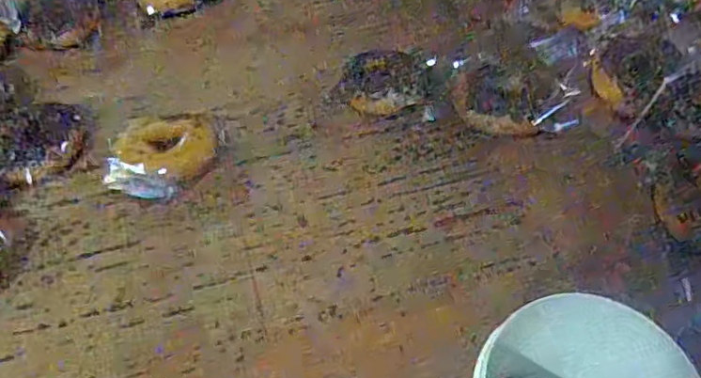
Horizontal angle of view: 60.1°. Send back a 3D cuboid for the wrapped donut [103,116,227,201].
[{"bbox_3d":[-0.161,-0.032,0.534,0.076,0.031,0.089,14,55,11],"label":"wrapped donut"}]

